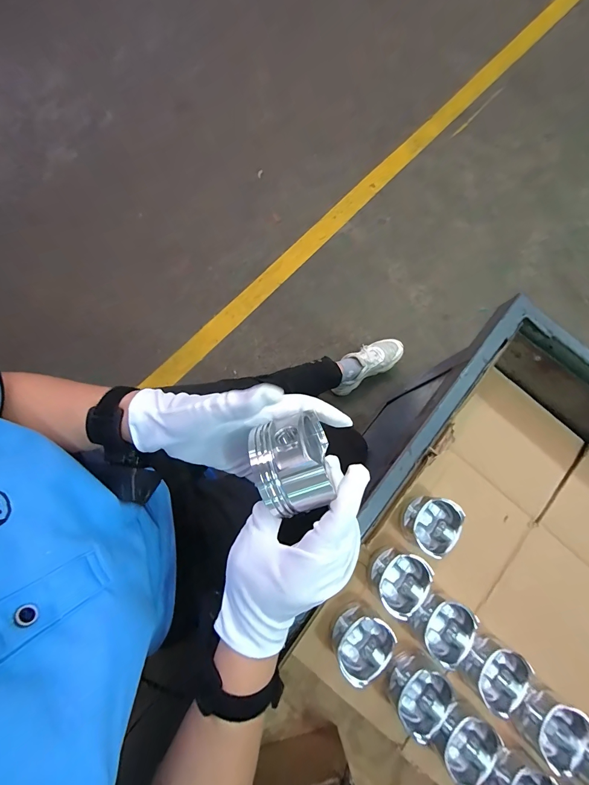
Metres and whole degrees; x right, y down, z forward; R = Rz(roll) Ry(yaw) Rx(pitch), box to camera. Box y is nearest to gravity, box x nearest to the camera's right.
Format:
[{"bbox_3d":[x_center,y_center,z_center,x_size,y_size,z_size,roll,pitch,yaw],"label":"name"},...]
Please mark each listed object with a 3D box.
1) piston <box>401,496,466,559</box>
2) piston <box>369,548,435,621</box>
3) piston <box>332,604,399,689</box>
[{"bbox_3d":[0.194,0.185,0.477,0.073,0.056,0.070,1,78,-4],"label":"piston"},{"bbox_3d":[0.143,0.255,0.453,0.073,0.048,0.075,1,78,-4],"label":"piston"},{"bbox_3d":[0.086,0.324,0.432,0.070,0.054,0.074,1,78,-4],"label":"piston"}]

